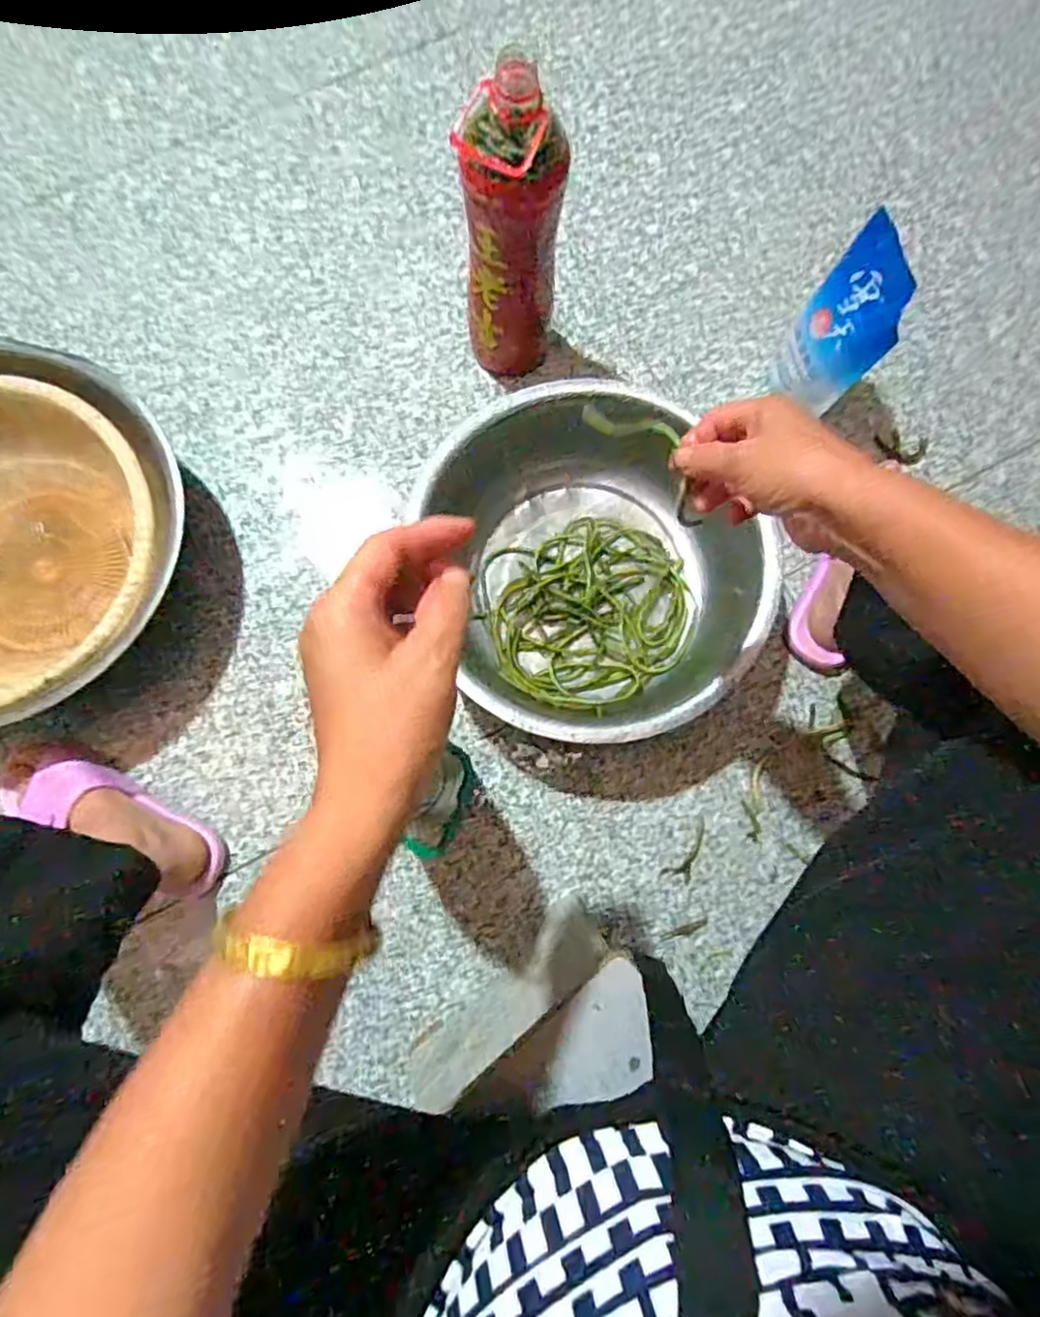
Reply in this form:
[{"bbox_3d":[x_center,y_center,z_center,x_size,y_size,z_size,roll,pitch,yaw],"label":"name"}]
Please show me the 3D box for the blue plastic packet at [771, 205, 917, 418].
[{"bbox_3d":[0.315,-0.323,0.671,0.013,0.179,0.106,-12,74,-18],"label":"blue plastic packet"}]

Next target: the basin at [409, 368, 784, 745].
[{"bbox_3d":[0.079,-0.088,0.671,0.282,0.108,0.328,-11,80,-3],"label":"basin"}]

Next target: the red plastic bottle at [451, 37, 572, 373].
[{"bbox_3d":[-0.006,-0.386,0.622,0.085,0.307,0.096,2,79,-1],"label":"red plastic bottle"}]

